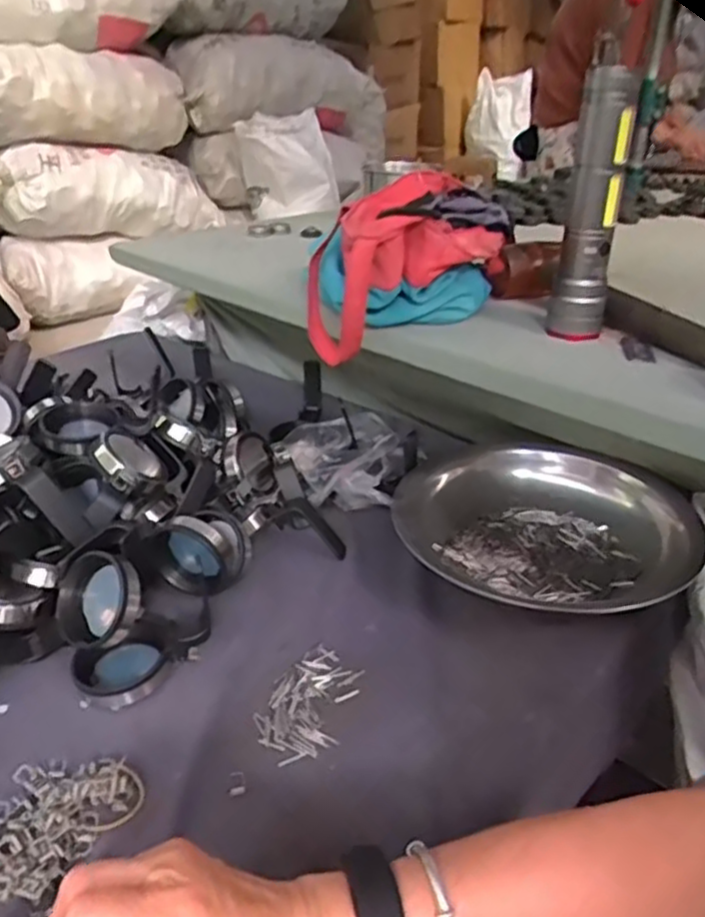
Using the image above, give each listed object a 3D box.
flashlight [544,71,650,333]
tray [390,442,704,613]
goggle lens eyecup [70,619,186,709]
[{"bbox_3d":[0.212,-0.214,0.610,0.051,0.218,0.038,8,30,15],"label":"flashlight"},{"bbox_3d":[0.180,0.065,0.660,0.268,0.057,0.229,23,37,36],"label":"tray"},{"bbox_3d":[-0.173,0.156,0.536,0.074,0.030,0.041,-19,34,-30],"label":"goggle lens eyecup"}]

